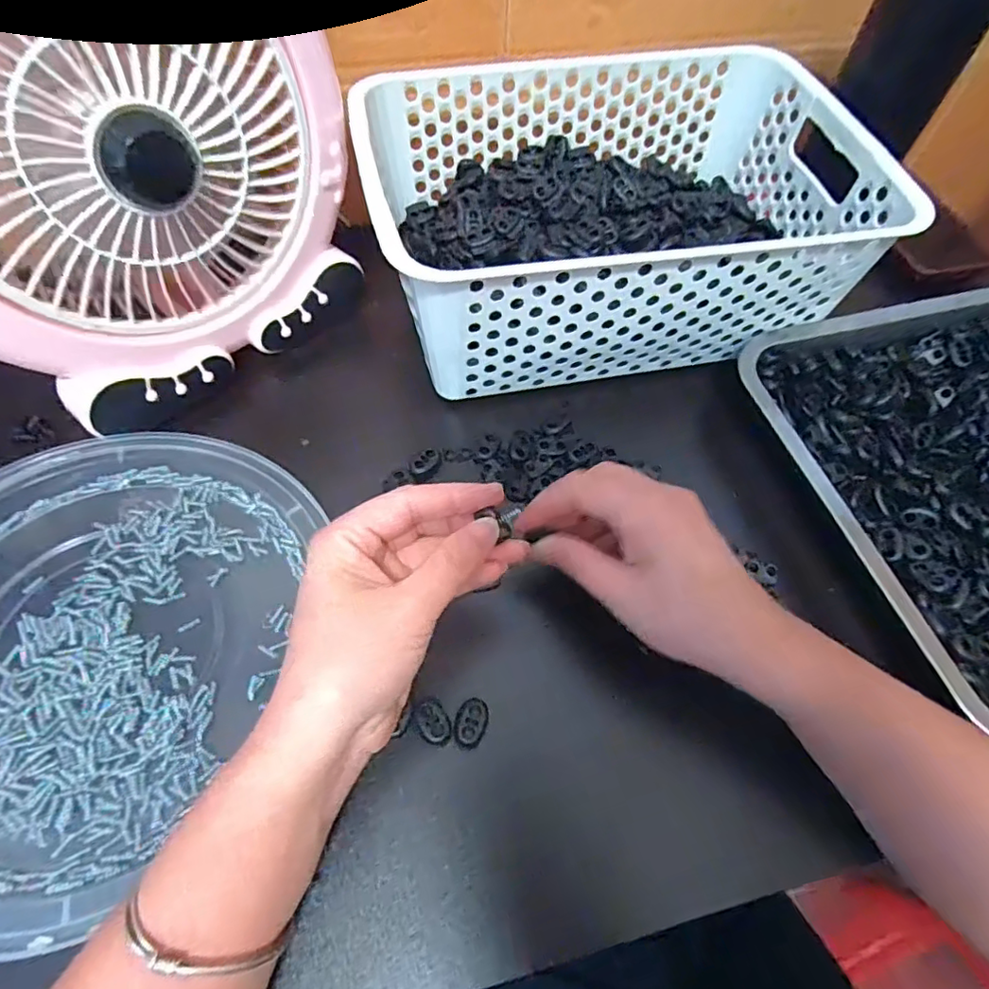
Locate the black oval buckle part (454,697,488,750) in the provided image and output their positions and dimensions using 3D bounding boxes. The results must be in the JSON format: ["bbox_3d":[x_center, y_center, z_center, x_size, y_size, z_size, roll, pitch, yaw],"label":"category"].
[{"bbox_3d":[-0.011,0.110,0.273,0.014,0.005,0.023,18,60,9],"label":"black oval buckle part"}]

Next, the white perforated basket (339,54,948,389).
[{"bbox_3d":[0.077,-0.192,0.380,0.306,0.088,0.215,-9,60,-8],"label":"white perforated basket"}]

